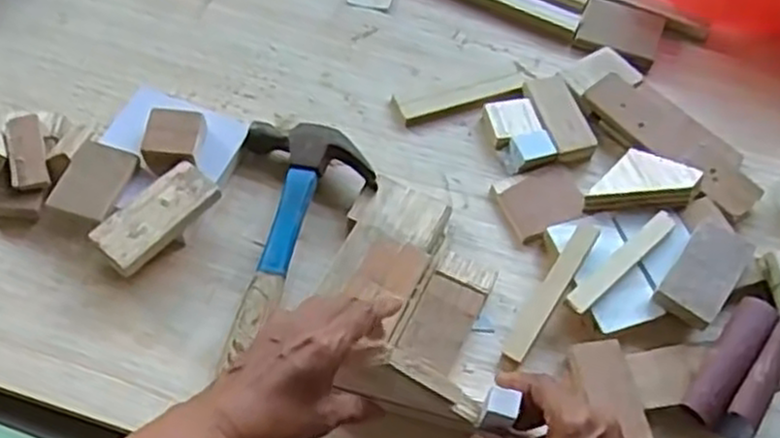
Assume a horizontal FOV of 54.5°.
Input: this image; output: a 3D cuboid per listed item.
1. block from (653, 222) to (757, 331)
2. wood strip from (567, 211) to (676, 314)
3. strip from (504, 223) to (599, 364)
[{"bbox_3d":[0.226,0.038,0.544,0.041,0.017,0.080,34,61,17],"label":"block"},{"bbox_3d":[0.170,0.031,0.554,0.115,0.004,0.017,-37,67,-24],"label":"wood strip"},{"bbox_3d":[0.117,0.051,0.546,0.018,0.006,0.118,26,69,28],"label":"strip"}]

